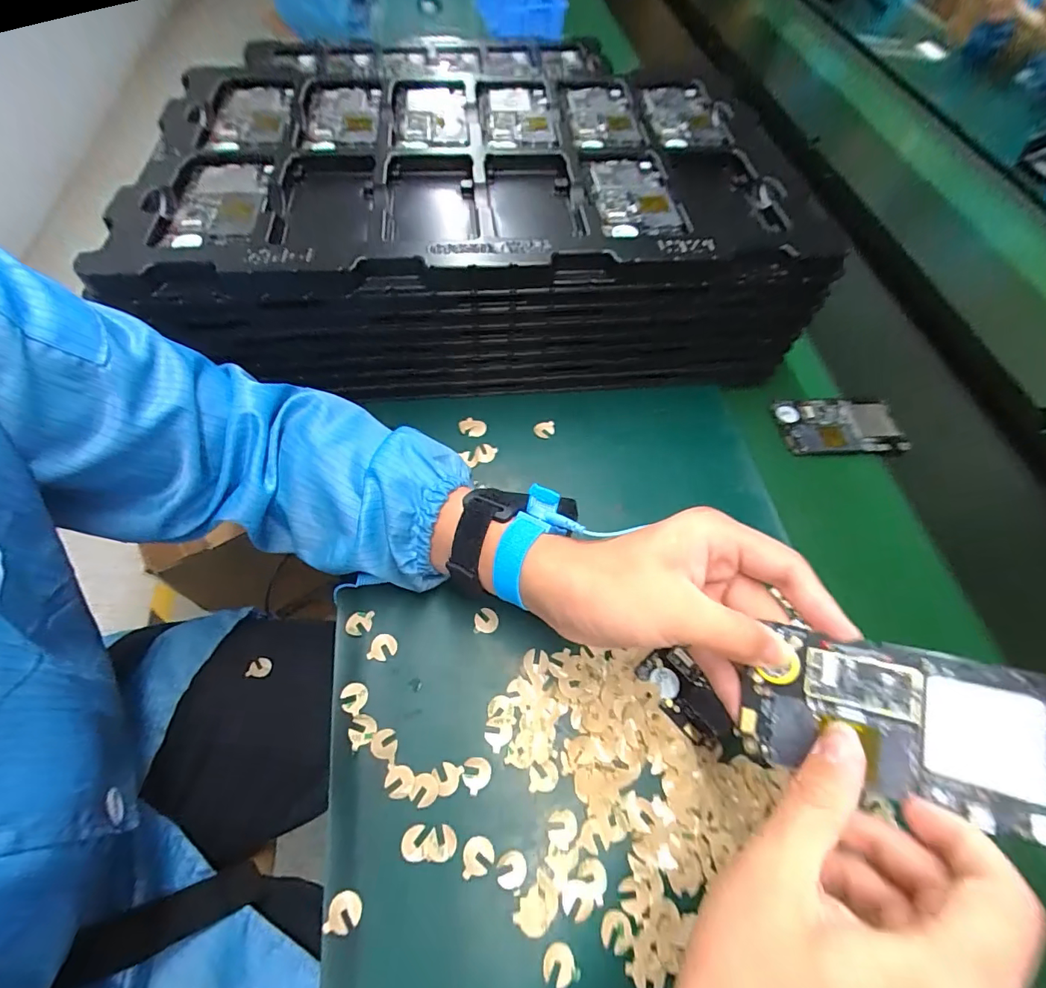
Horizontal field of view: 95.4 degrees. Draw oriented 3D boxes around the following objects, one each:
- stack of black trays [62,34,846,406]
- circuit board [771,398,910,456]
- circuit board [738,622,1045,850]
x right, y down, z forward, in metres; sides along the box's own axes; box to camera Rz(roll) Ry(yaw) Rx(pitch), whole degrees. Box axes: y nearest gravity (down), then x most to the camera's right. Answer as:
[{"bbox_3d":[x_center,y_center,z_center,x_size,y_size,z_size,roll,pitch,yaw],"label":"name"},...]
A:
[{"bbox_3d":[-0.028,-0.221,0.450,0.534,0.180,0.232,-4,62,-5],"label":"stack of black trays"},{"bbox_3d":[0.309,-0.066,0.465,0.116,0.013,0.061,5,60,-3],"label":"circuit board"},{"bbox_3d":[0.171,0.105,0.219,0.123,0.007,0.066,6,78,25],"label":"circuit board"}]

